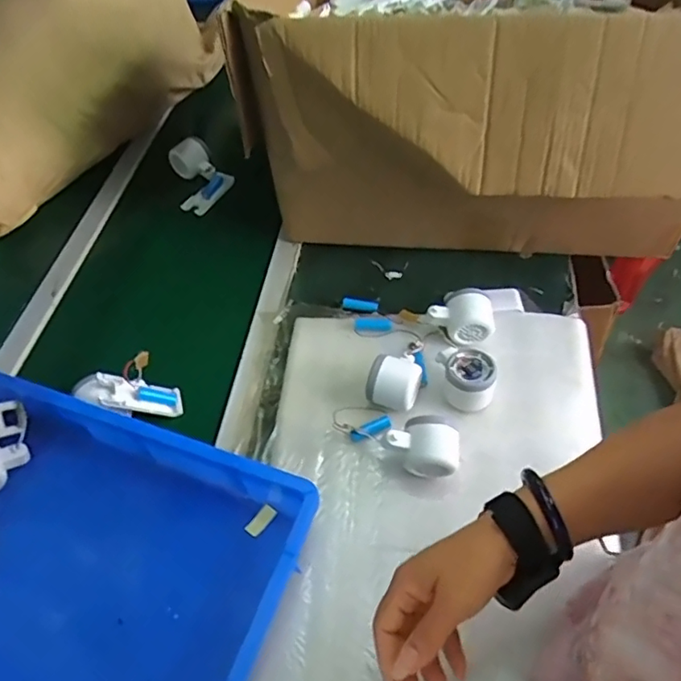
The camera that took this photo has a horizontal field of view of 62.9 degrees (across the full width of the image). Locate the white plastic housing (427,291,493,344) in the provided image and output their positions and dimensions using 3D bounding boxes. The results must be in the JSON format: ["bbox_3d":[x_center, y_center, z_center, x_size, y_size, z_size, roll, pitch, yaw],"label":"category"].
[{"bbox_3d":[0.159,-0.029,0.722,0.083,0.056,0.054,21,57,20],"label":"white plastic housing"}]

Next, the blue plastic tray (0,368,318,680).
[{"bbox_3d":[-0.324,0.235,0.547,0.519,0.074,0.367,16,56,15],"label":"blue plastic tray"}]

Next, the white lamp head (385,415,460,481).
[{"bbox_3d":[0.091,0.119,0.614,0.076,0.060,0.056,4,53,8],"label":"white lamp head"}]

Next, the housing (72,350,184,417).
[{"bbox_3d":[-0.252,0.059,0.677,0.120,0.056,0.070,8,59,-40],"label":"housing"}]

